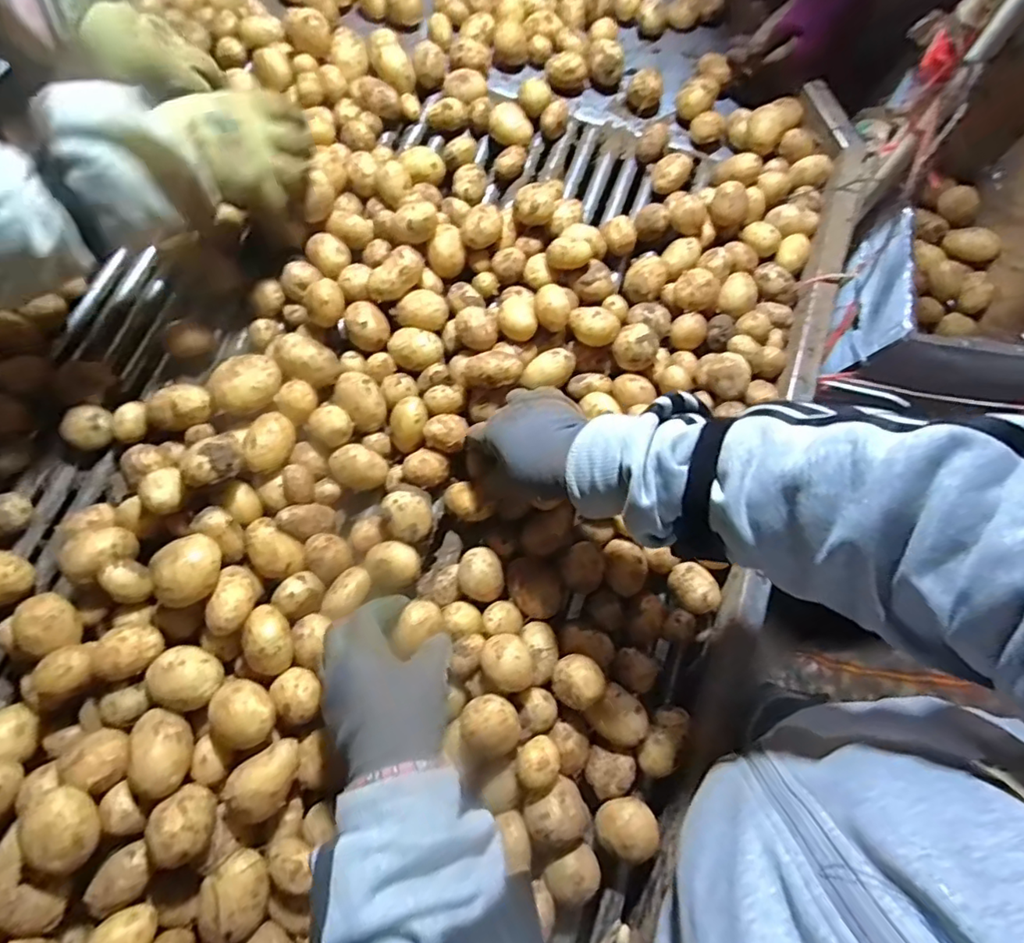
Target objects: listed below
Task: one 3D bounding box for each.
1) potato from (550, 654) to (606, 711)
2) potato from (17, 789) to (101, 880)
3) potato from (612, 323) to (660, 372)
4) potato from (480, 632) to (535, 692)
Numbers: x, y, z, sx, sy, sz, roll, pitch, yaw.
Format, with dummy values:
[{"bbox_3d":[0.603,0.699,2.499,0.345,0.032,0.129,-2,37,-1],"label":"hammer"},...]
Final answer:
[{"bbox_3d":[0.057,0.181,0.484,0.042,0.033,0.041,-28,79,-6],"label":"potato"},{"bbox_3d":[-0.331,0.266,0.416,0.034,0.044,0.056,-27,78,-6],"label":"potato"},{"bbox_3d":[0.128,-0.129,0.577,0.046,0.036,0.042,0,77,0],"label":"potato"},{"bbox_3d":[-0.004,0.164,0.480,0.040,0.037,0.047,-28,79,-6],"label":"potato"}]

